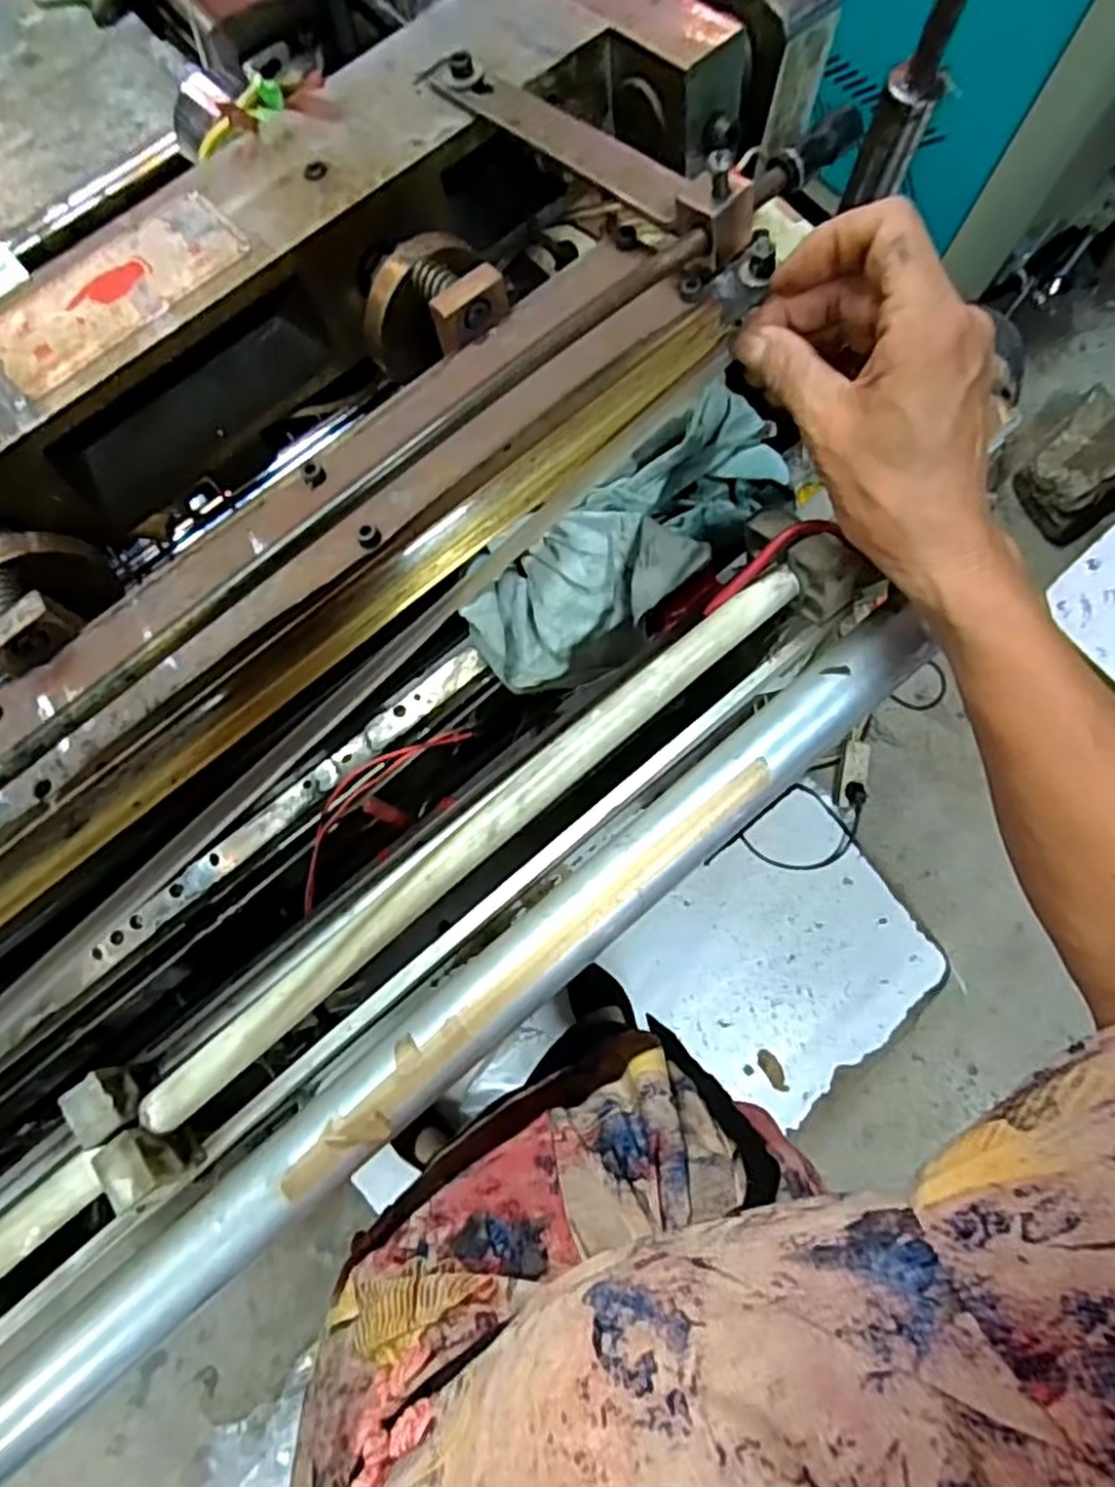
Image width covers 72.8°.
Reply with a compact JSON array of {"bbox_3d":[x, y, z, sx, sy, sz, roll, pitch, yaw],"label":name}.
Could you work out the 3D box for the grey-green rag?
[{"bbox_3d":[0.042,-0.129,0.479,0.225,0.068,0.118,-39,80,-7],"label":"grey-green rag"}]

